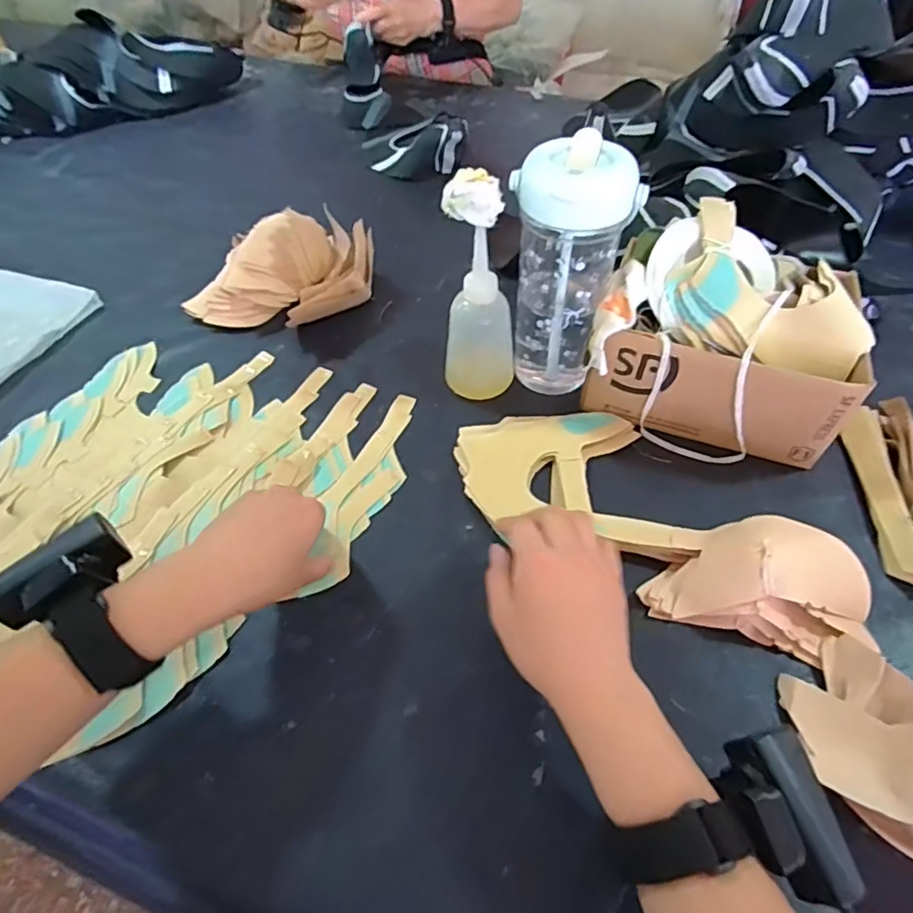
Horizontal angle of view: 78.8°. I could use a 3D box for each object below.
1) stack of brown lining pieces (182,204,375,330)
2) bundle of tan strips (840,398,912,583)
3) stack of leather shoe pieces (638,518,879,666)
[{"bbox_3d":[-0.189,-0.204,0.629,0.208,0.081,0.138,-32,58,-23],"label":"stack of brown lining pieces"},{"bbox_3d":[0.366,0.027,0.451,0.060,0.015,0.219,7,51,6],"label":"bundle of tan strips"},{"bbox_3d":[0.221,0.087,0.394,0.147,0.052,0.080,16,53,13],"label":"stack of leather shoe pieces"}]

